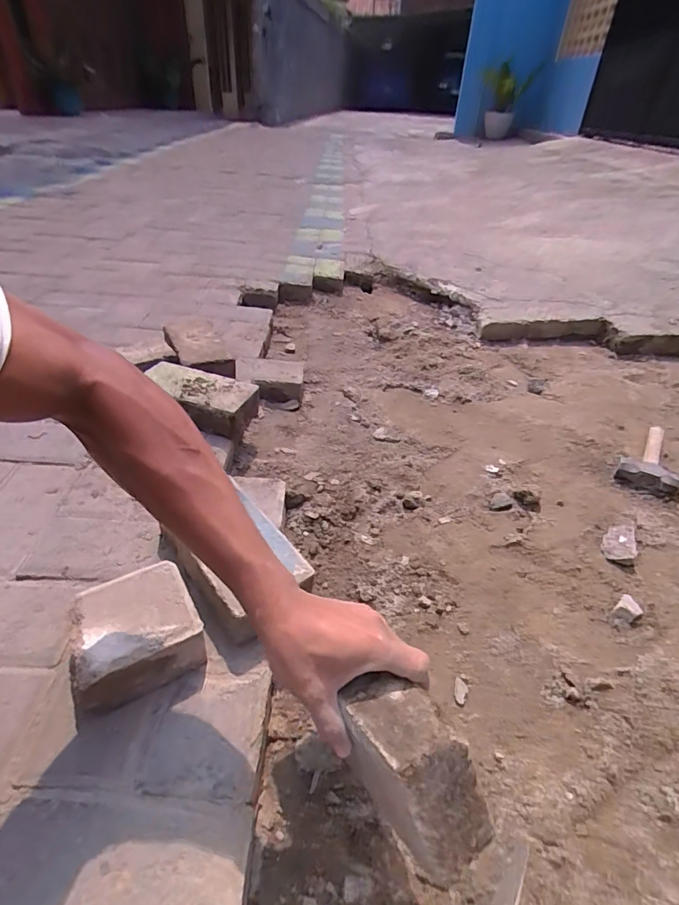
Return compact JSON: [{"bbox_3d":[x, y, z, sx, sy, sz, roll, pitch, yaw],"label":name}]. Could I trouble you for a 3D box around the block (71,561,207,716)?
[{"bbox_3d":[-0.213,0.188,0.483,0.119,0.064,0.104,-19,43,-26],"label":"block"}]

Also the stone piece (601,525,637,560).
[{"bbox_3d":[0.435,0.136,0.717,0.045,0.013,0.077,0,33,30],"label":"stone piece"}]

